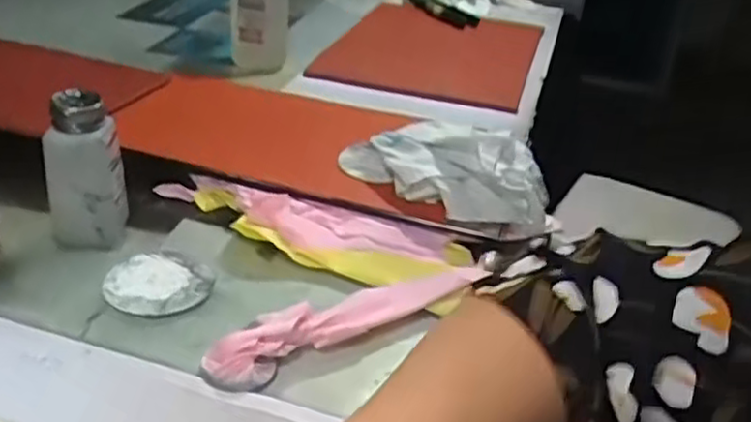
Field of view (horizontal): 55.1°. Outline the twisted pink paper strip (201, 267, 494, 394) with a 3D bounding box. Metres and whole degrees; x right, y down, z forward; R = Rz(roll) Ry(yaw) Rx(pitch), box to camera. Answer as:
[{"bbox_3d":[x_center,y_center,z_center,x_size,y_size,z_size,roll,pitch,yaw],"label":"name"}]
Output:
[{"bbox_3d":[-0.016,0.070,0.547,0.234,0.034,0.044,-17,38,-35],"label":"twisted pink paper strip"}]

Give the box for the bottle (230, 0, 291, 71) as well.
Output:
[{"bbox_3d":[-0.152,-0.275,0.896,0.093,0.222,0.077,3,31,-6],"label":"bottle"}]

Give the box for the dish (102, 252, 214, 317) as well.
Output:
[{"bbox_3d":[-0.172,0.057,0.580,0.079,0.009,0.078,5,31,-3],"label":"dish"}]

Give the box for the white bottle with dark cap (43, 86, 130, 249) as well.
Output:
[{"bbox_3d":[-0.239,-0.030,0.597,0.056,0.129,0.048,4,31,-5],"label":"white bottle with dark cap"}]

